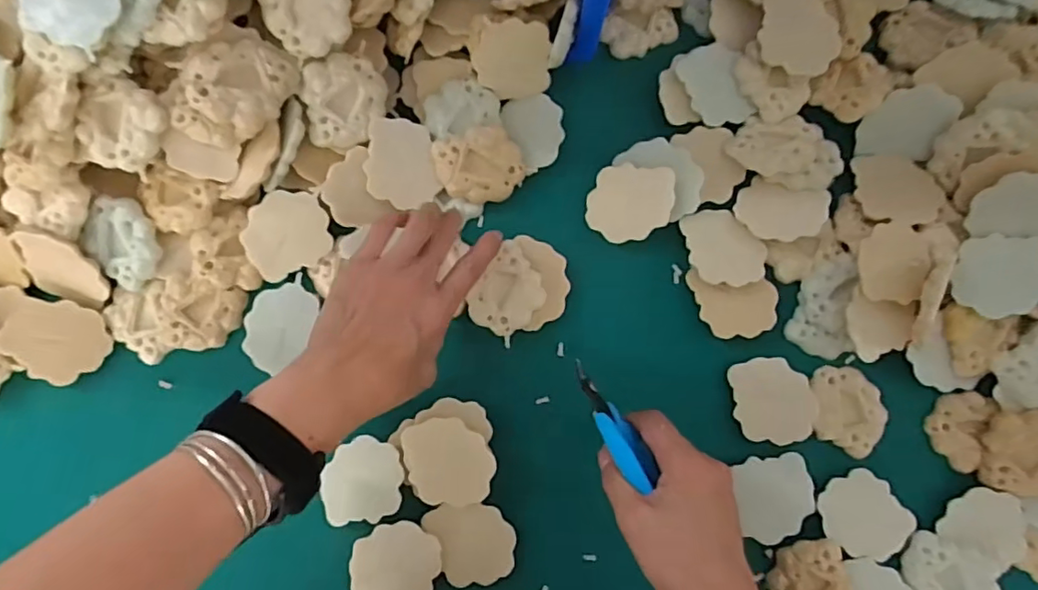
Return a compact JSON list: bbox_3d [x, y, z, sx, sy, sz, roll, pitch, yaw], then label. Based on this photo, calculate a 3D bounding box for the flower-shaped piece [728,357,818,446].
[{"bbox_3d":[0.188,0.077,0.429,0.056,0.006,0.061,-10,86,5],"label":"flower-shaped piece"}]

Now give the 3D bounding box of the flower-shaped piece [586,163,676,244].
[{"bbox_3d":[0.083,-0.069,0.436,0.062,0.004,0.056,10,93,18],"label":"flower-shaped piece"}]

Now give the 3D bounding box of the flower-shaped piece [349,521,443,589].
[{"bbox_3d":[-0.087,0.189,0.411,0.061,0.005,0.055,7,84,0],"label":"flower-shaped piece"}]

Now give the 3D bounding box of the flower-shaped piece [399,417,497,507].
[{"bbox_3d":[-0.048,0.116,0.404,0.060,0.004,0.061,-9,95,5],"label":"flower-shaped piece"}]

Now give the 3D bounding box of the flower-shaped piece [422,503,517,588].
[{"bbox_3d":[-0.032,0.175,0.415,0.055,0.004,0.061,-26,83,1],"label":"flower-shaped piece"}]

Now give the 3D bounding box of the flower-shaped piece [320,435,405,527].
[{"bbox_3d":[-0.111,0.133,0.416,0.056,0.005,0.061,0,84,-1],"label":"flower-shaped piece"}]

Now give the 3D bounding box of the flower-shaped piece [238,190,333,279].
[{"bbox_3d":[-0.170,-0.045,0.426,0.060,0.004,0.059,-23,112,-14],"label":"flower-shaped piece"}]

